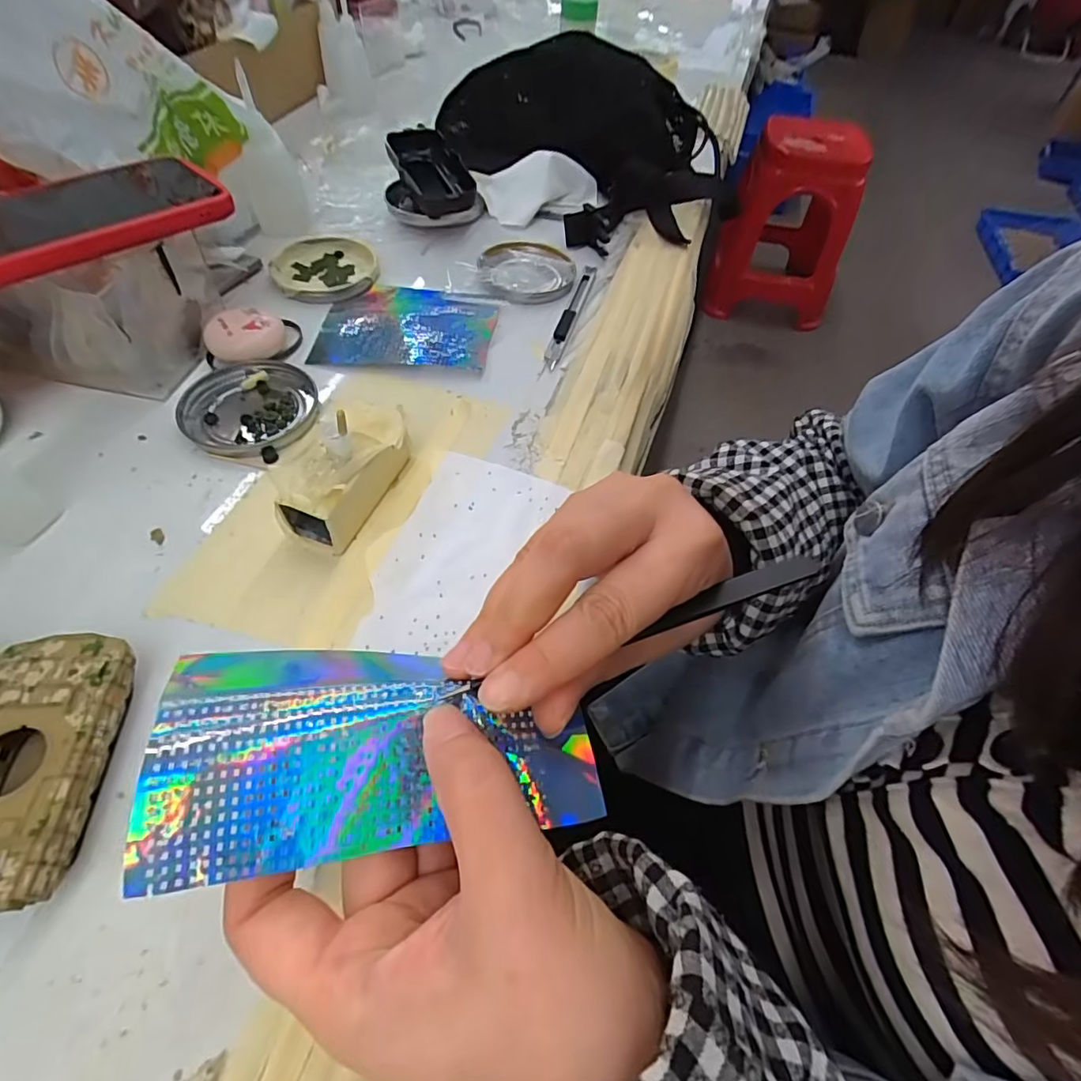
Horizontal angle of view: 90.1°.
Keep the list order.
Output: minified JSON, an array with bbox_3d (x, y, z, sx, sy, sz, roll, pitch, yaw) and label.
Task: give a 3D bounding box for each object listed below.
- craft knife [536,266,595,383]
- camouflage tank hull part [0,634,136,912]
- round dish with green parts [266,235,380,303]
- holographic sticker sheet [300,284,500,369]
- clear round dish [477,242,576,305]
[{"bbox_3d":[0.025,-0.175,0.414,0.014,0.006,0.143,16,56,6],"label":"craft knife"},{"bbox_3d":[-0.193,0.085,0.207,0.051,0.026,0.096,-2,56,-6],"label":"camouflage tank hull part"},{"bbox_3d":[-0.172,-0.216,0.431,0.077,0.011,0.083,2,55,-3],"label":"round dish with green parts"},{"bbox_3d":[-0.098,-0.160,0.399,0.124,0.007,0.100,2,53,-2],"label":"holographic sticker sheet"},{"bbox_3d":[-0.012,-0.224,0.444,0.077,0.008,0.082,2,55,-3],"label":"clear round dish"}]

